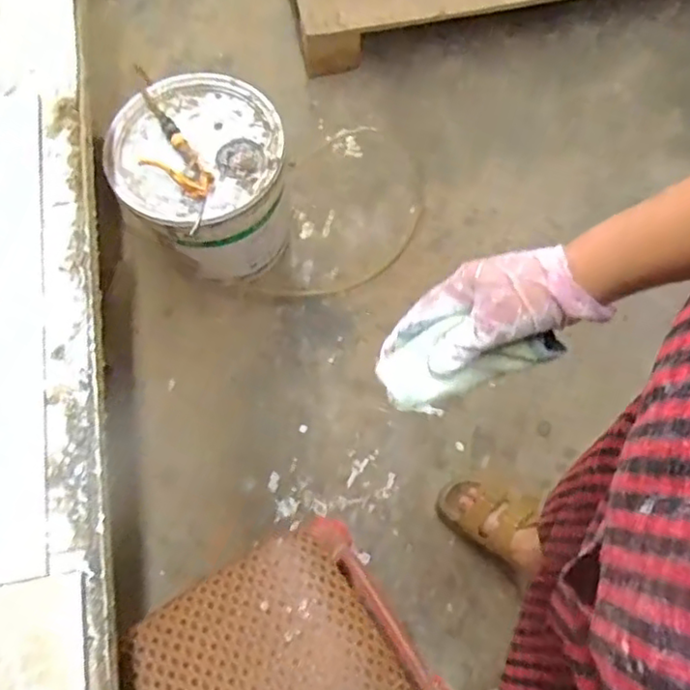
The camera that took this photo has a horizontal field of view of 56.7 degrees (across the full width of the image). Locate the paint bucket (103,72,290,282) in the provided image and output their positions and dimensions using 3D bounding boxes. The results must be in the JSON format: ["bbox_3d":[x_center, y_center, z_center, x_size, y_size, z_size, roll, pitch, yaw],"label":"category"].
[{"bbox_3d":[-0.251,-0.294,1.180,0.281,0.263,0.291,0,69,1],"label":"paint bucket"}]

